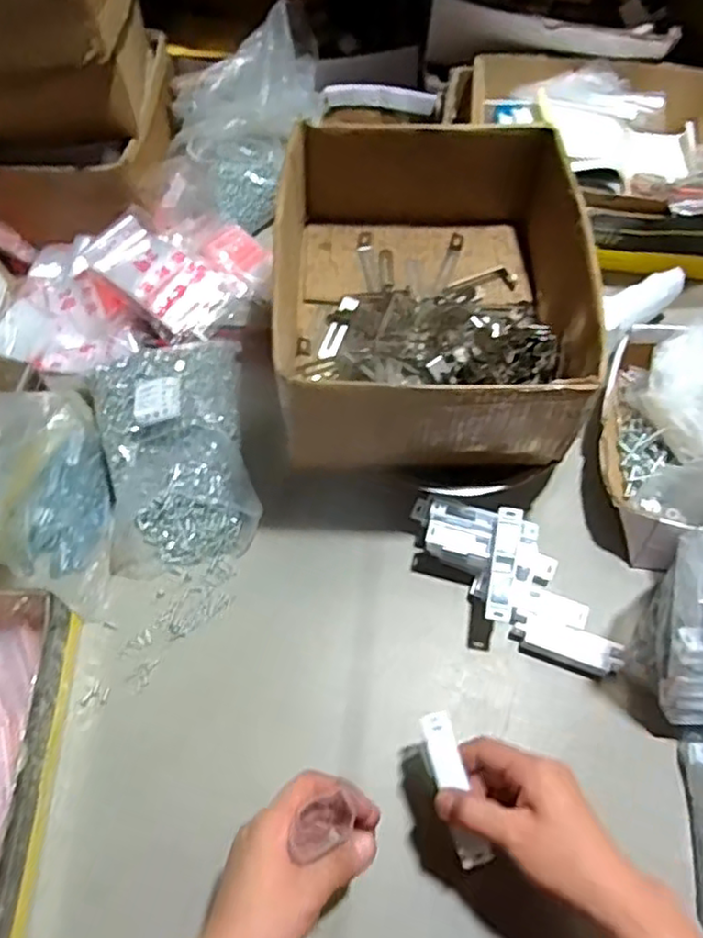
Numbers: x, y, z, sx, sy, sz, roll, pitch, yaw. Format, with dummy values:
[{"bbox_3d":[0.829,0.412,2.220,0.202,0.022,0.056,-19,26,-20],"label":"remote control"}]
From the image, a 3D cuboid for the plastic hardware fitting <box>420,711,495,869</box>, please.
[{"bbox_3d":[0.070,0.223,0.476,0.025,0.013,0.100,-13,61,-8],"label":"plastic hardware fitting"}]

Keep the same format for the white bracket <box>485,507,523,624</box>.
[{"bbox_3d":[0.128,0.080,0.570,0.021,0.012,0.094,10,76,5],"label":"white bracket"}]

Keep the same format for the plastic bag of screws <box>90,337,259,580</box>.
[{"bbox_3d":[-0.167,-0.028,0.639,0.141,0.070,0.221,-12,61,-8],"label":"plastic bag of screws"}]

